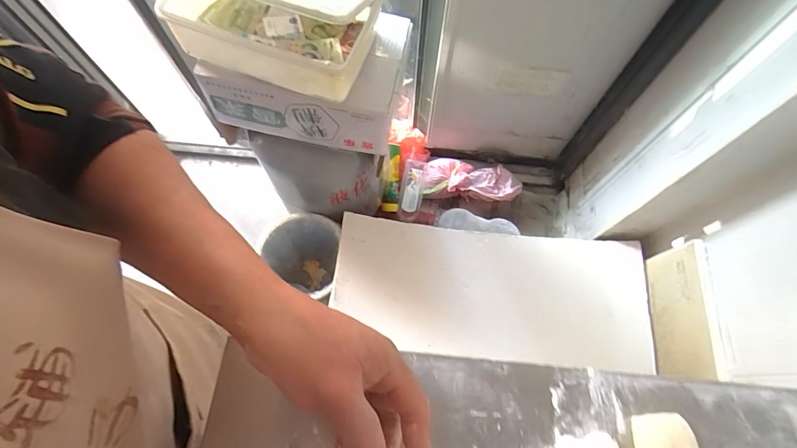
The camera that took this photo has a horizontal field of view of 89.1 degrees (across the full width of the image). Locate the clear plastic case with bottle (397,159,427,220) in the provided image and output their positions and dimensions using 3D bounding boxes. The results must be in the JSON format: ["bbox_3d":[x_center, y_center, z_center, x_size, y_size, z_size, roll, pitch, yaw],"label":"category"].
[{"bbox_3d":[0.041,-0.113,1.293,0.076,0.056,0.183,11,100,4],"label":"clear plastic case with bottle"}]

